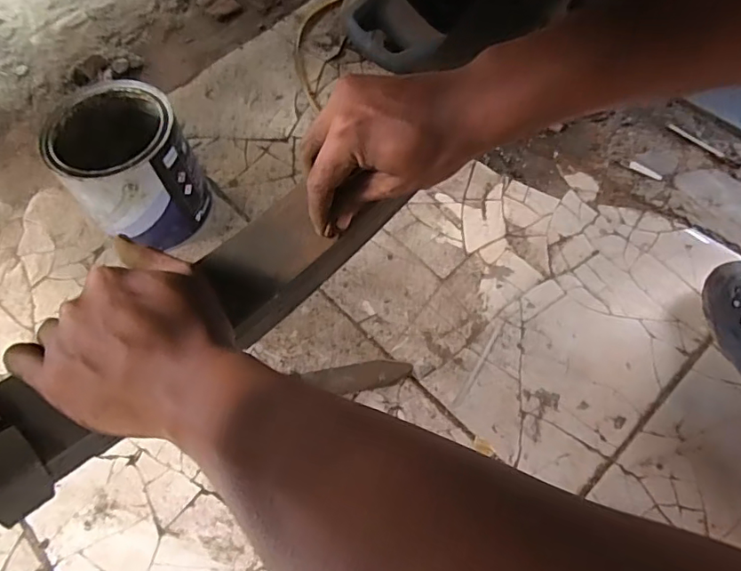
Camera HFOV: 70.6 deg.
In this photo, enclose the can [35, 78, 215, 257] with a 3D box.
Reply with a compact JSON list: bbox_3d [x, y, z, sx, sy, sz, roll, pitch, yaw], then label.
[{"bbox_3d":[-0.299,-0.147,0.670,0.145,0.158,0.155,-1,62,1],"label":"can"}]

